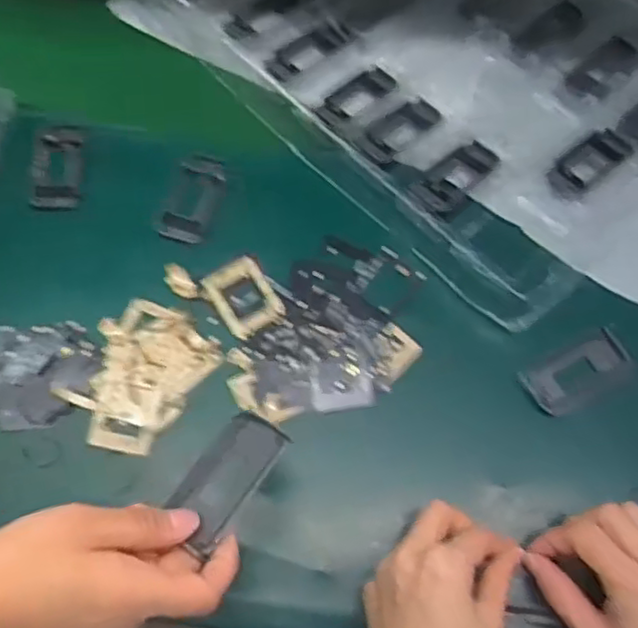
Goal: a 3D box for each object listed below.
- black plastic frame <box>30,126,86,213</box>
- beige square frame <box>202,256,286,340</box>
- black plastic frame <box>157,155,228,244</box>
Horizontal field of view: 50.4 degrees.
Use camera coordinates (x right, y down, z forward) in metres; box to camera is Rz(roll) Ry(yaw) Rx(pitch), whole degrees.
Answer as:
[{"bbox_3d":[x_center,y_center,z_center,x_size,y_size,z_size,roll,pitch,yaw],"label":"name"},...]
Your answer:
[{"bbox_3d":[-0.206,-0.114,0.533,0.036,0.017,0.082,-2,66,-4],"label":"black plastic frame"},{"bbox_3d":[-0.054,-0.013,0.493,0.042,0.005,0.058,-29,70,-14],"label":"beige square frame"},{"bbox_3d":[-0.097,-0.088,0.522,0.037,0.016,0.076,16,66,4],"label":"black plastic frame"}]

